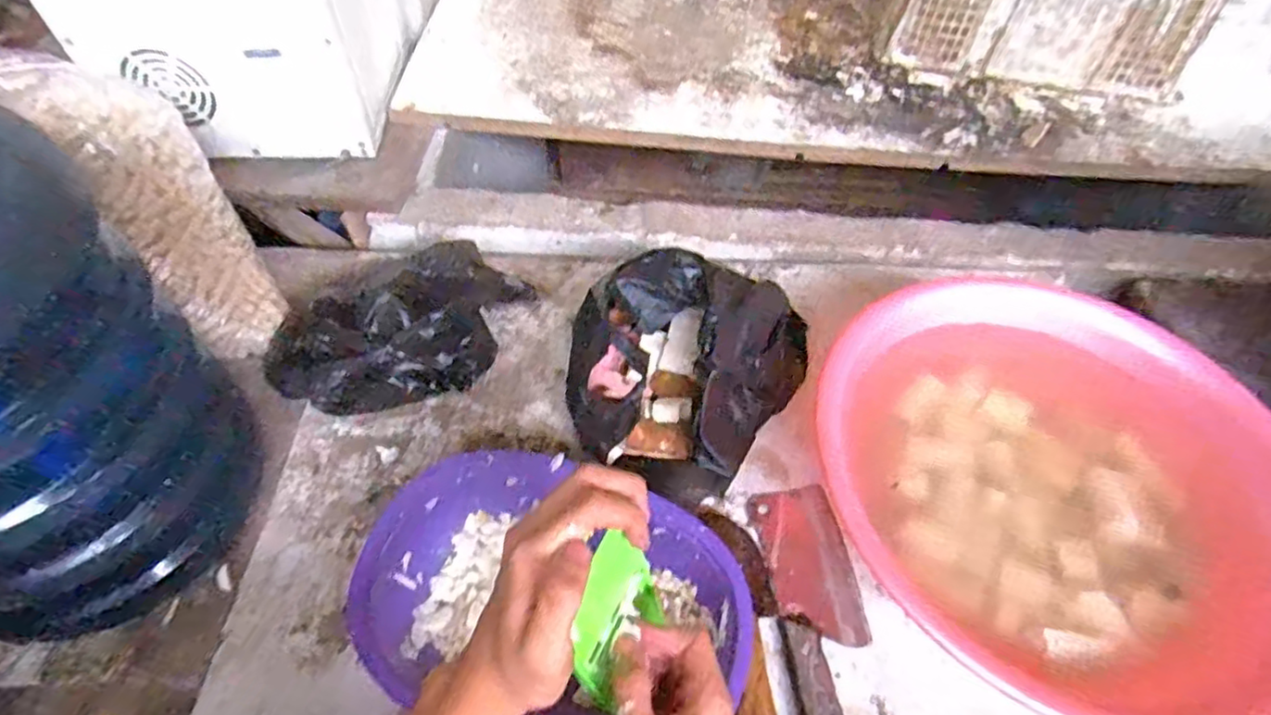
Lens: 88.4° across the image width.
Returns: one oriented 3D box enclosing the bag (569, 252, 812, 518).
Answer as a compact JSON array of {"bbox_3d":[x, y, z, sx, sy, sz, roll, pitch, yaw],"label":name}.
[{"bbox_3d":[0.050,-0.009,0.652,0.203,0.125,0.262,32,58,22],"label":"bag"}]

